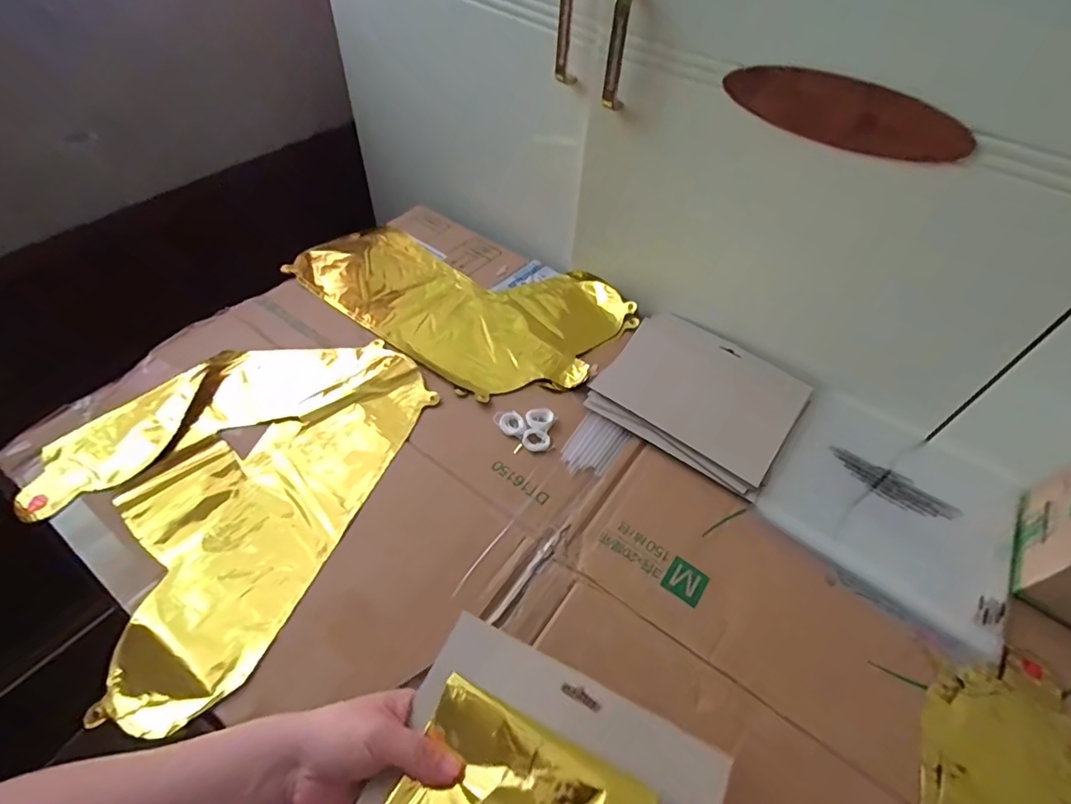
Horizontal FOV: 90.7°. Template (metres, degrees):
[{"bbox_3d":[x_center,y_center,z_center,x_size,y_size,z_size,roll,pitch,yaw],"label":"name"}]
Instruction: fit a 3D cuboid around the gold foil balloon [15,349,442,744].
[{"bbox_3d":[-0.294,0.061,0.489,0.277,0.013,0.356,20,56,11],"label":"gold foil balloon"}]

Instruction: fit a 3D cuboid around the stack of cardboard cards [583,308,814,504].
[{"bbox_3d":[0.179,-0.013,0.572,0.197,0.009,0.176,31,58,18],"label":"stack of cardboard cards"}]

